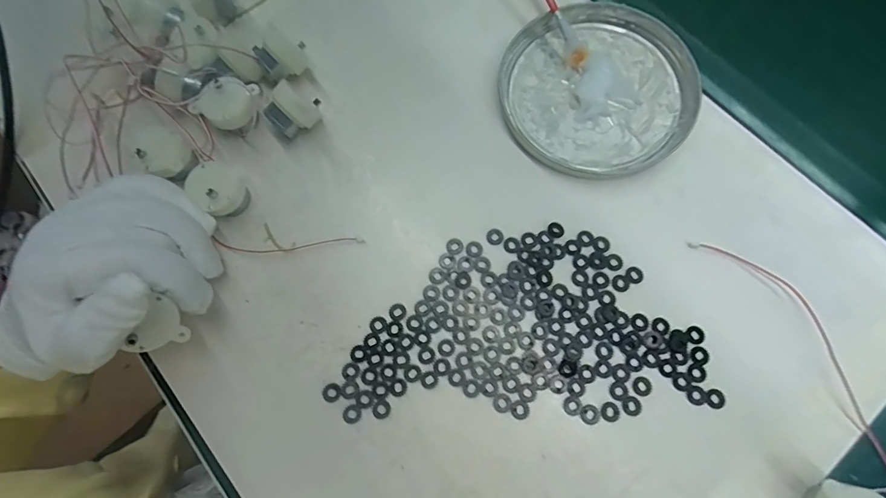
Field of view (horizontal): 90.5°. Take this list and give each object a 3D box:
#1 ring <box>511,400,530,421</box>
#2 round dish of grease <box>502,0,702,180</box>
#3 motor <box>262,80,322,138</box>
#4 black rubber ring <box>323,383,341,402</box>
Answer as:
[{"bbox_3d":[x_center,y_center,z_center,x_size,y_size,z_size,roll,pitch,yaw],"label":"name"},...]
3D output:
[{"bbox_3d":[0.043,0.090,0.246,0.010,0.004,0.010,-1,74,2],"label":"ring"},{"bbox_3d":[0.107,-0.111,0.301,0.124,0.014,0.130,-1,74,2],"label":"round dish of grease"},{"bbox_3d":[-0.098,-0.090,0.288,0.023,0.026,0.031,40,79,12],"label":"motor"},{"bbox_3d":[-0.064,0.082,0.250,0.010,0.004,0.010,-1,74,2],"label":"black rubber ring"}]

